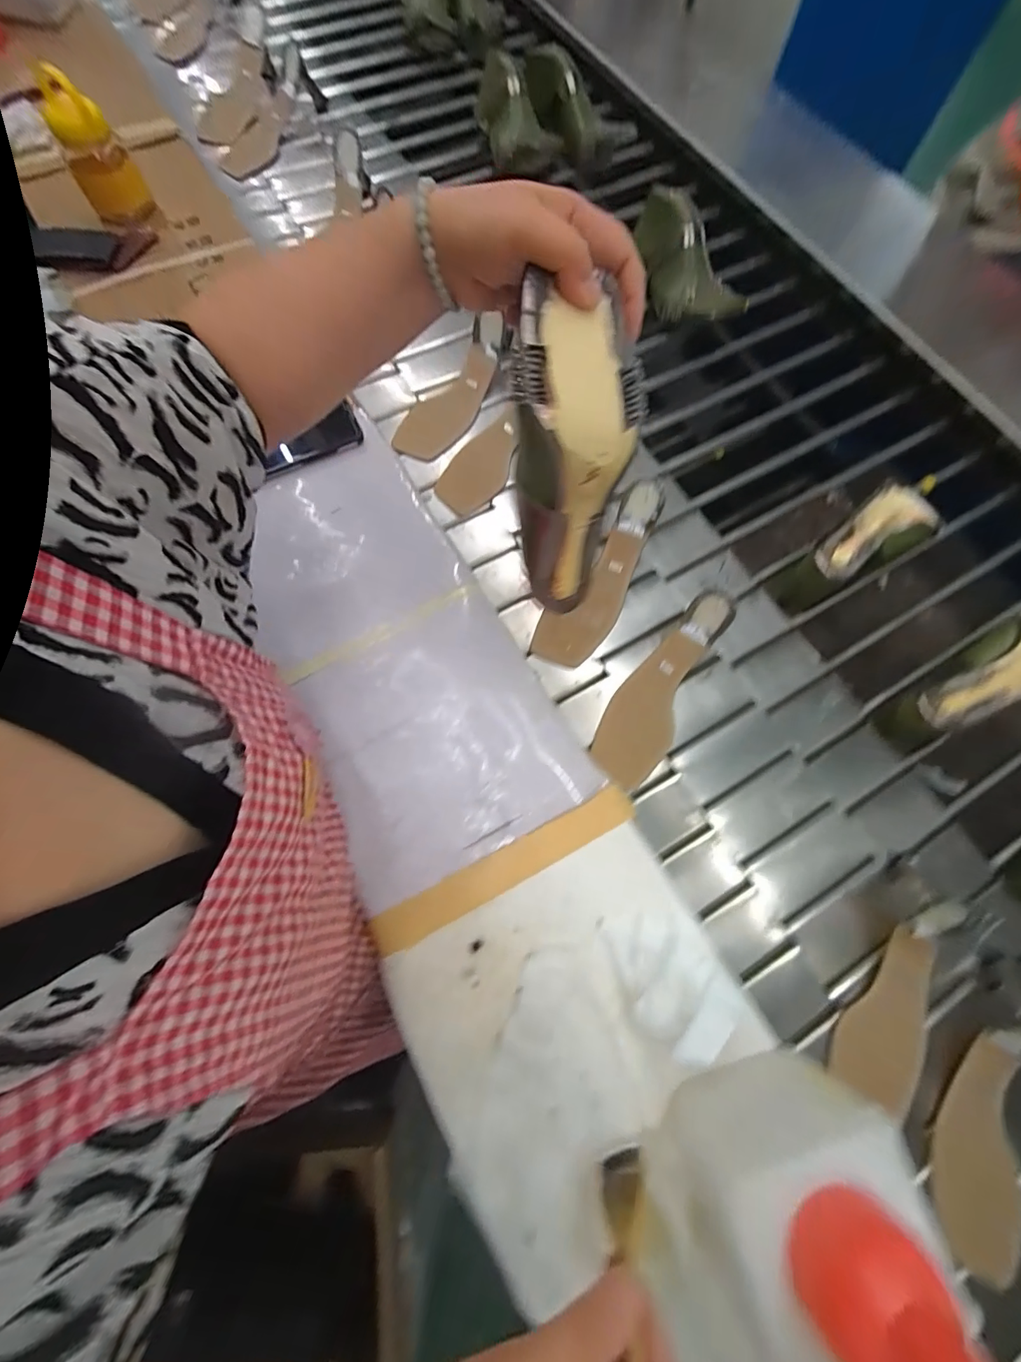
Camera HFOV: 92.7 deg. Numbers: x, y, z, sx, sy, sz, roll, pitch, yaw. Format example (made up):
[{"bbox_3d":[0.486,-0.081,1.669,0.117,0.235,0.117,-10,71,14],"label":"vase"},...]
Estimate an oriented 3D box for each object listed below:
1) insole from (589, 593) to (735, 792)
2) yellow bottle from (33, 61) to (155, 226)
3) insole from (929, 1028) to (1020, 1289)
[{"bbox_3d":[0.161,0.008,0.520,0.070,0.046,0.214,31,86,7],"label":"insole"},{"bbox_3d":[-0.528,-0.670,0.620,0.077,0.118,0.073,-30,75,-15],"label":"yellow bottle"},{"bbox_3d":[0.411,0.384,0.401,0.081,0.059,0.202,16,69,1],"label":"insole"}]

